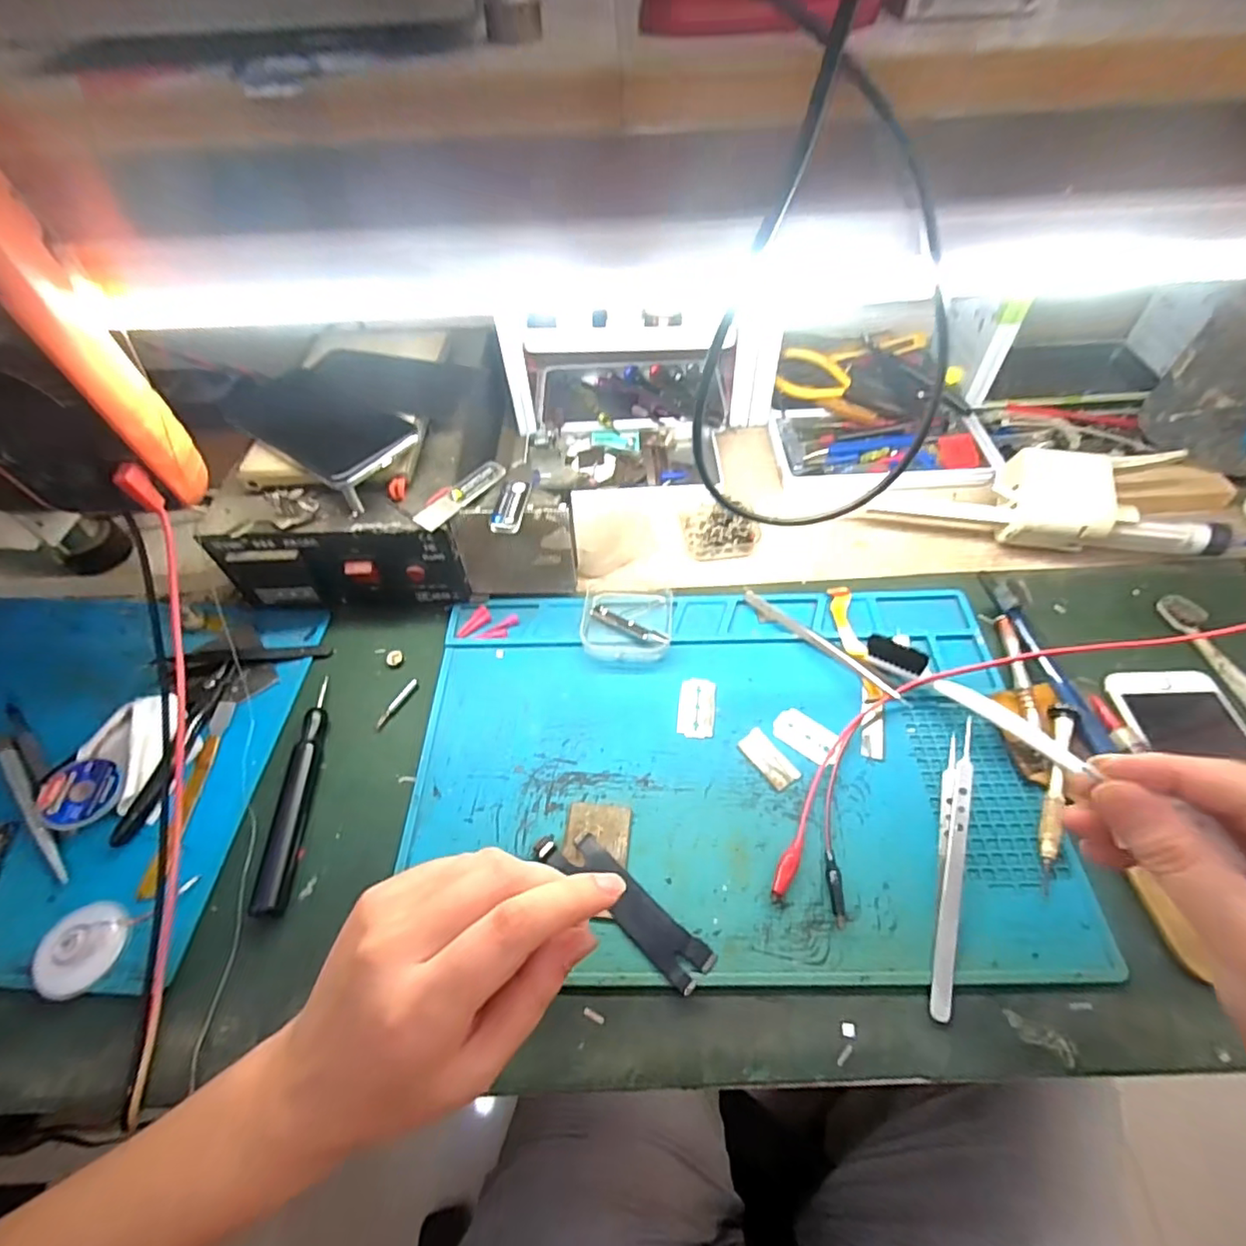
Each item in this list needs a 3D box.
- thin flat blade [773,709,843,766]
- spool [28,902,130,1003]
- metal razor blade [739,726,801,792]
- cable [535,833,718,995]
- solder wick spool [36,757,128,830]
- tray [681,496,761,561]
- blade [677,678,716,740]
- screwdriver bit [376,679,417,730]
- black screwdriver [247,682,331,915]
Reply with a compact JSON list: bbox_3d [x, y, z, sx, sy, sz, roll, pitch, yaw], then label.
[{"bbox_3d":[0.117,0.071,0.370,0.043,0.005,0.024,31,65,27],"label":"thin flat blade"},{"bbox_3d":[-0.287,0.172,0.311,0.039,0.012,0.043,26,59,20],"label":"spool"},{"bbox_3d":[0.090,0.083,0.363,0.019,0.004,0.038,-31,59,-19],"label":"metal razor blade"},{"bbox_3d":[-0.001,0.149,0.317,0.109,0.007,0.026,34,62,24],"label":"cable"},{"bbox_3d":[-0.328,0.103,0.355,0.044,0.011,0.041,-1,54,2],"label":"solder wick spool"},{"bbox_3d":[0.082,-0.080,0.486,0.058,0.019,0.055,-7,54,-2],"label":"tray"},{"bbox_3d":[0.049,0.055,0.385,0.024,0.004,0.043,4,54,6],"label":"blade"},{"bbox_3d":[-0.154,0.055,0.400,0.006,0.004,0.040,23,58,18],"label":"screwdriver bit"},{"bbox_3d":[-0.198,0.100,0.359,0.017,0.016,0.143,-5,54,-1],"label":"black screwdriver"}]

